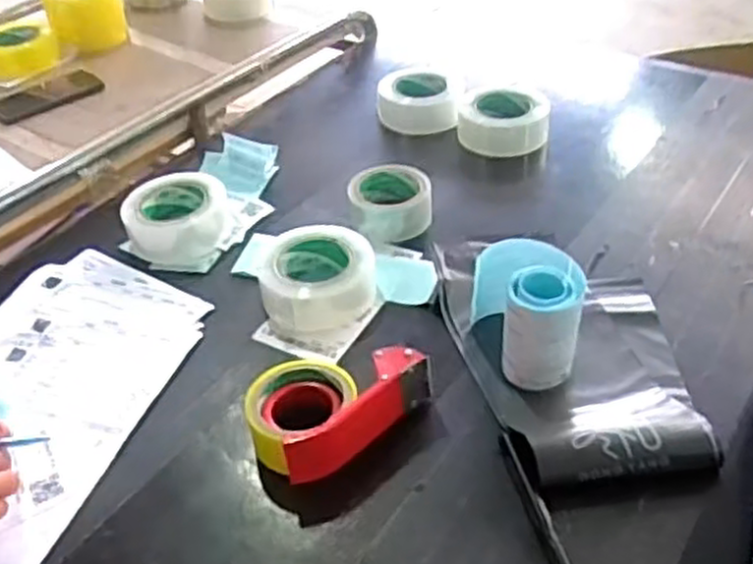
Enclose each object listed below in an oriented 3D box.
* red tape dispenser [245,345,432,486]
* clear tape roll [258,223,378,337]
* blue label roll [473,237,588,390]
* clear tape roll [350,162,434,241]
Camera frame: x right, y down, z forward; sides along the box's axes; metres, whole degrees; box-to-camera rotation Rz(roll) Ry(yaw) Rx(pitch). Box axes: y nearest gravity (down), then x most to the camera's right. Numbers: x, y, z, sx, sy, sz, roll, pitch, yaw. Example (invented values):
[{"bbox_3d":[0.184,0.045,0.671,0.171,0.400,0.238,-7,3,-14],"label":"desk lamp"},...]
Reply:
[{"bbox_3d":[-0.030,0.107,0.696,0.170,0.057,0.104,-20,44,-21],"label":"red tape dispenser"},{"bbox_3d":[-0.063,-0.007,0.851,0.130,0.041,0.133,-8,41,-7],"label":"clear tape roll"},{"bbox_3d":[0.140,0.031,0.734,0.097,0.116,0.093,-1,40,1],"label":"blue label roll"},{"bbox_3d":[0.017,-0.096,0.953,0.095,0.060,0.088,-1,40,1],"label":"clear tape roll"}]

